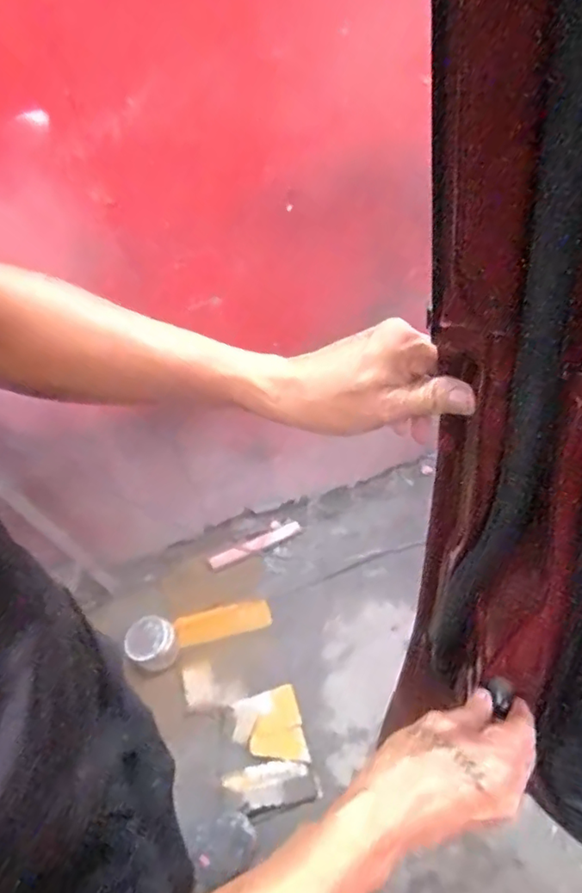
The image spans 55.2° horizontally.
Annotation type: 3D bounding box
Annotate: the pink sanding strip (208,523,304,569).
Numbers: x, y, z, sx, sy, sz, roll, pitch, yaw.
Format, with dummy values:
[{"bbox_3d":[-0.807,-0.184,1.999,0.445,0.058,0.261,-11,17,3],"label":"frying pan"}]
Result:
[{"bbox_3d":[-0.101,0.272,1.567,0.273,0.013,0.037,-23,48,-17],"label":"pink sanding strip"}]

